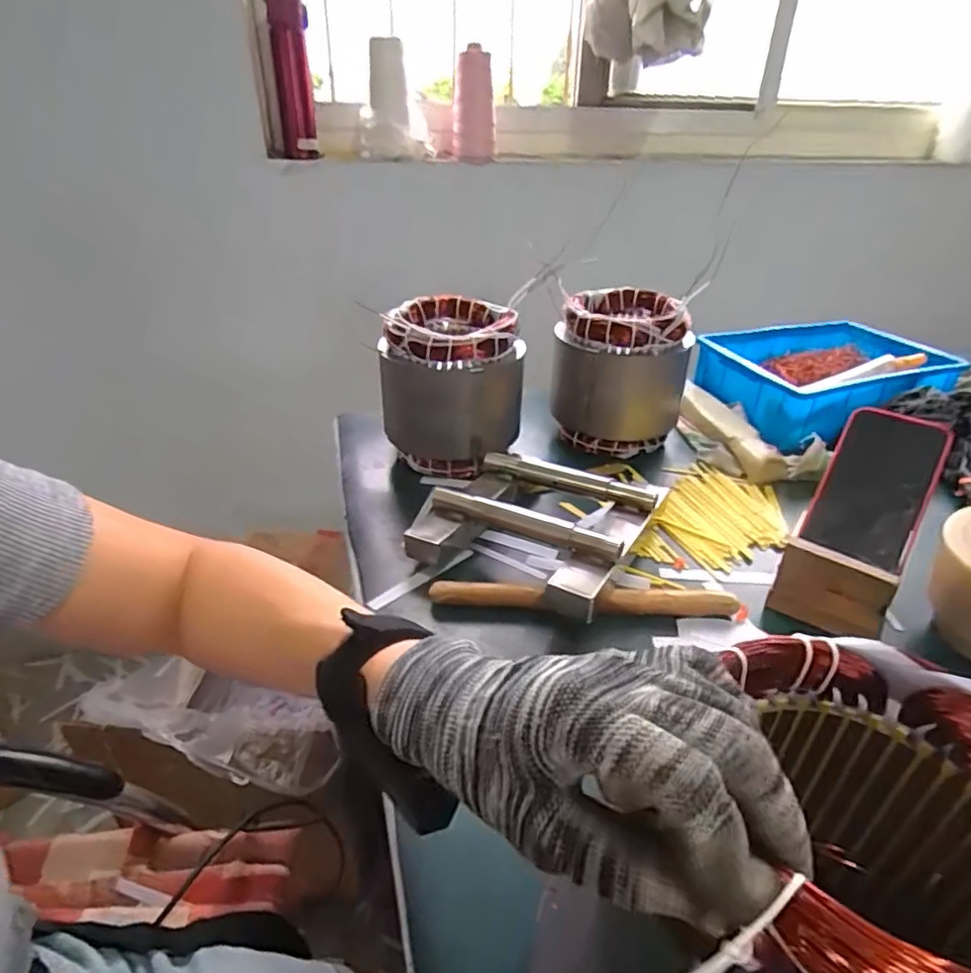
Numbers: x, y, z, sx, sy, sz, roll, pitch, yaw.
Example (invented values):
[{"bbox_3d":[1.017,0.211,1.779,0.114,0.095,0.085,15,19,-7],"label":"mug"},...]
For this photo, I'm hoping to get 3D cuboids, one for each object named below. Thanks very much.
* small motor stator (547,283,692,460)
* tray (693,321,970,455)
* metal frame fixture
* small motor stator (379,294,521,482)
[{"bbox_3d":[0.160,-0.138,0.725,0.153,0.160,0.136,10,33,14],"label":"small motor stator"},{"bbox_3d":[0.448,-0.152,0.812,0.299,0.075,0.214,-8,33,-13],"label":"tray"},{"bbox_3d":[0.044,0.034,0.554,0.185,0.054,0.170,18,36,26],"label":"metal frame fixture"},{"bbox_3d":[-0.032,-0.112,0.671,0.137,0.157,0.133,4,32,6],"label":"small motor stator"}]

